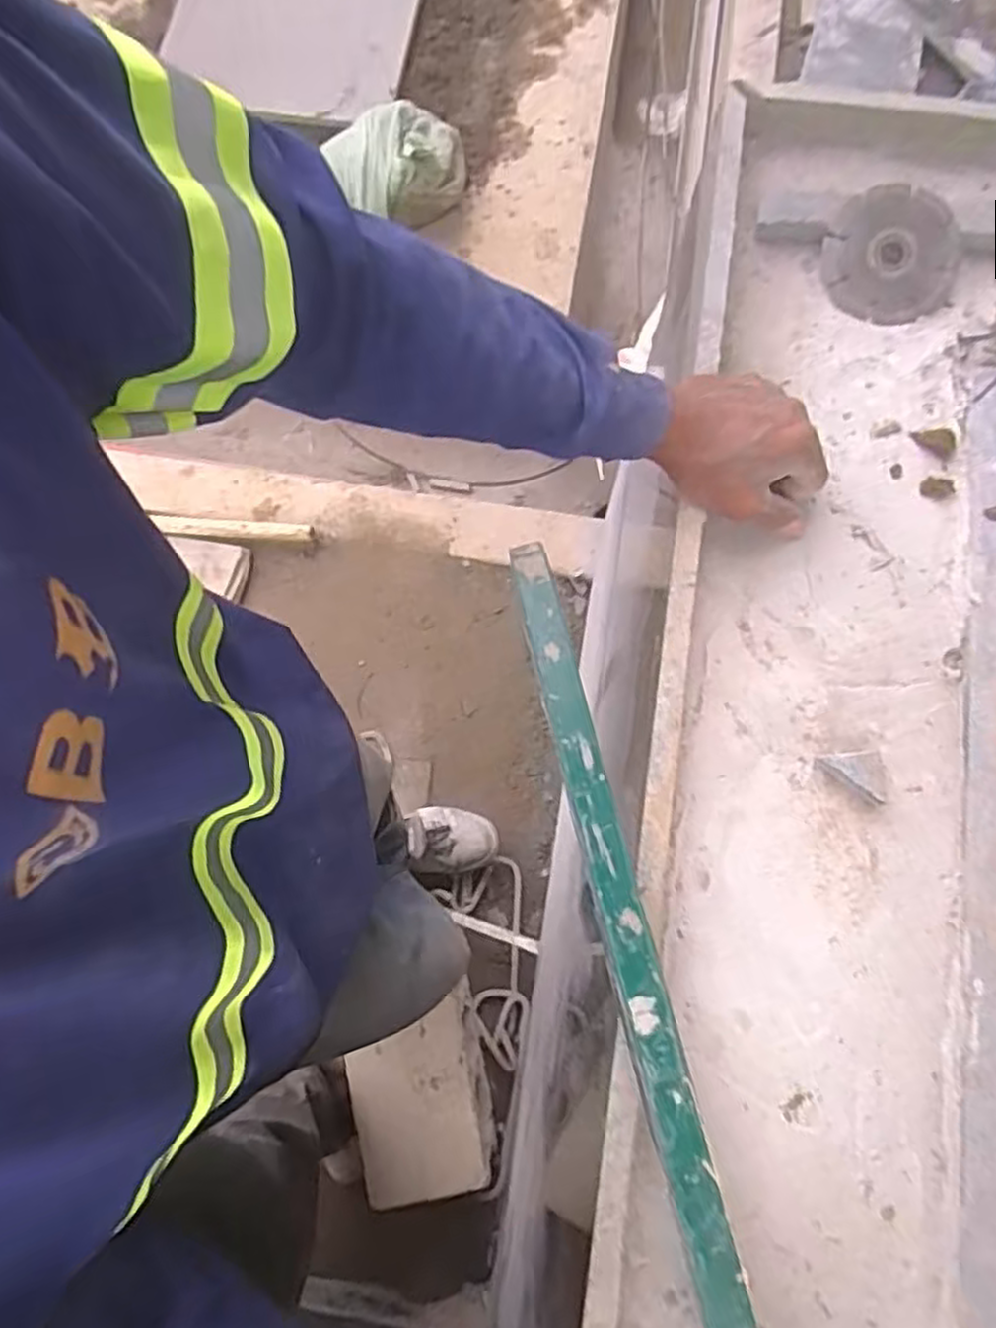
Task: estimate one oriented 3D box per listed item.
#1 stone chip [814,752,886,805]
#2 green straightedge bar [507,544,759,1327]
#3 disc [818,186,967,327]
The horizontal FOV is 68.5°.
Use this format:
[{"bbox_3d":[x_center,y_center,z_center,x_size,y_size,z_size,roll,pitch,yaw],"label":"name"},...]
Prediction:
[{"bbox_3d":[0.228,0.074,0.472,0.036,0.018,0.033,-4,76,0],"label":"stone chip"},{"bbox_3d":[0.120,0.366,0.315,0.026,0.023,0.928,-13,76,-2],"label":"green straightedge bar"},{"bbox_3d":[0.301,-0.312,0.560,0.100,0.008,0.101,0,95,3],"label":"disc"}]

